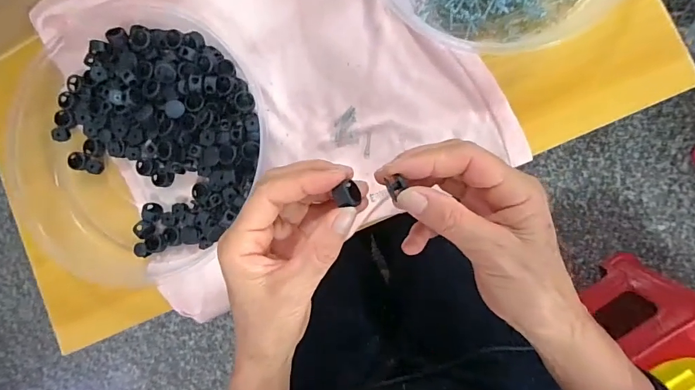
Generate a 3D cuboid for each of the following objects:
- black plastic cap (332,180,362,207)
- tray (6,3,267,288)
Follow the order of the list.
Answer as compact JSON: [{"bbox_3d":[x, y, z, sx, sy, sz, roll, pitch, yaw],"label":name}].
[{"bbox_3d":[0.001,0.000,0.237,0.012,0.018,0.015,-19,86,9],"label":"black plastic cap"},{"bbox_3d":[-0.194,-0.047,0.360,0.229,0.037,0.233,0,89,10],"label":"tray"}]

